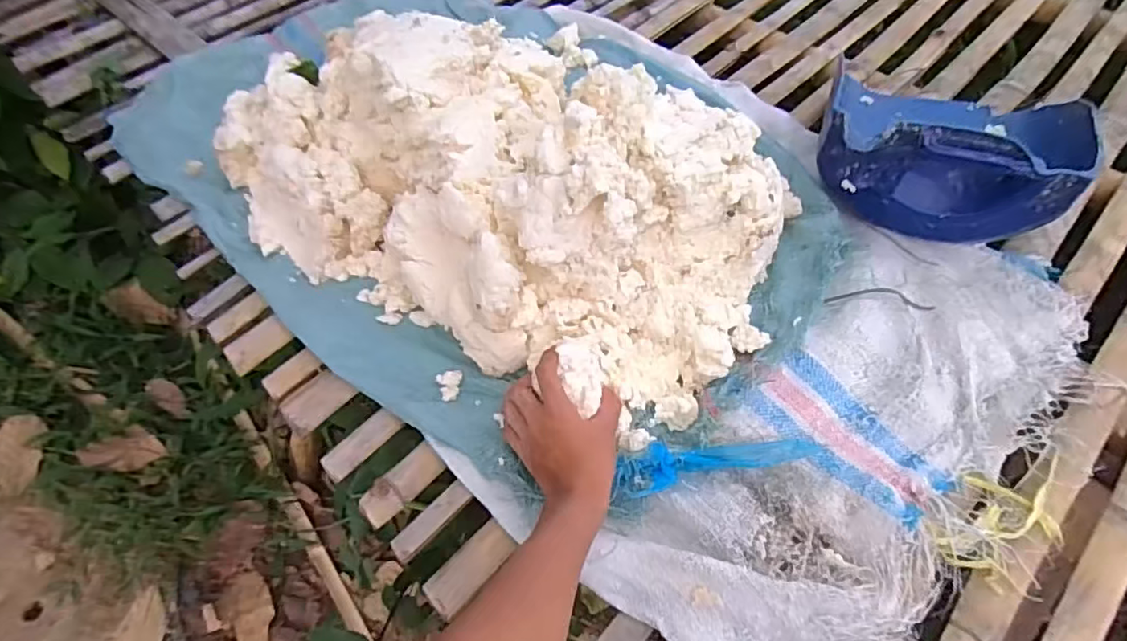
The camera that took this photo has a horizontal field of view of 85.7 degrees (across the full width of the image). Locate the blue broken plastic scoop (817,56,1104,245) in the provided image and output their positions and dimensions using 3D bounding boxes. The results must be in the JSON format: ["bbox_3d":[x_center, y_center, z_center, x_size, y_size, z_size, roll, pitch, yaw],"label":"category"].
[{"bbox_3d":[0.479,-0.231,0.772,0.280,0.152,0.267,21,59,17],"label":"blue broken plastic scoop"}]

